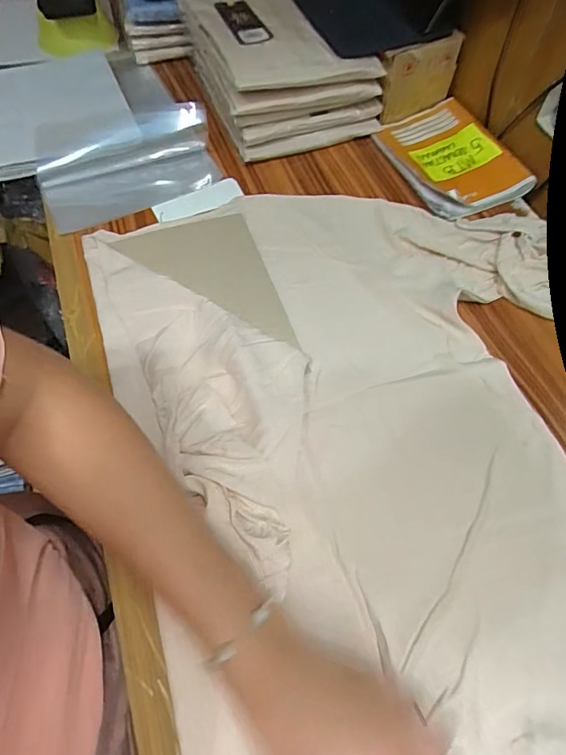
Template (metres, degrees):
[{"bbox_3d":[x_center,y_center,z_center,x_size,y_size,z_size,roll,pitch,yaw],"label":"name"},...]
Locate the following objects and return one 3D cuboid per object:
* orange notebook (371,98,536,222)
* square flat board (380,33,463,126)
[{"bbox_3d":[0.233,-0.309,0.644,0.156,0.031,0.203,-21,64,-11],"label":"orange notebook"},{"bbox_3d":[0.191,-0.419,0.652,0.118,0.098,0.015,-25,64,-12],"label":"square flat board"}]

